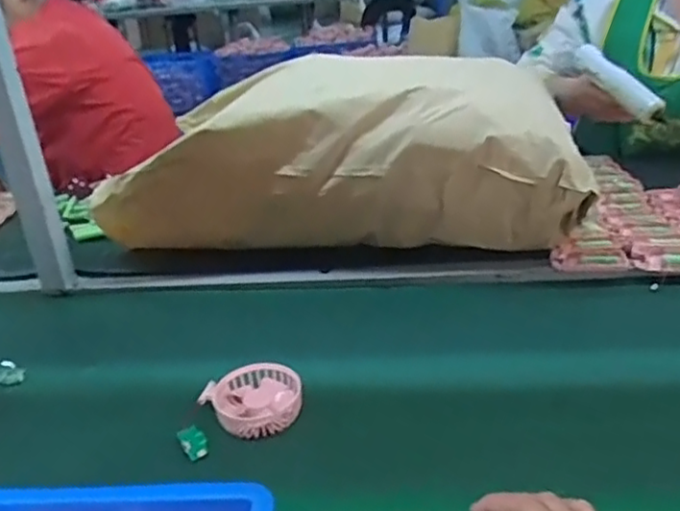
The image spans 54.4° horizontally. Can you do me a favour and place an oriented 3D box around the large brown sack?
[{"bbox_3d":[0.011,-0.161,1.033,0.658,0.245,0.331,0,26,11],"label":"large brown sack"}]

